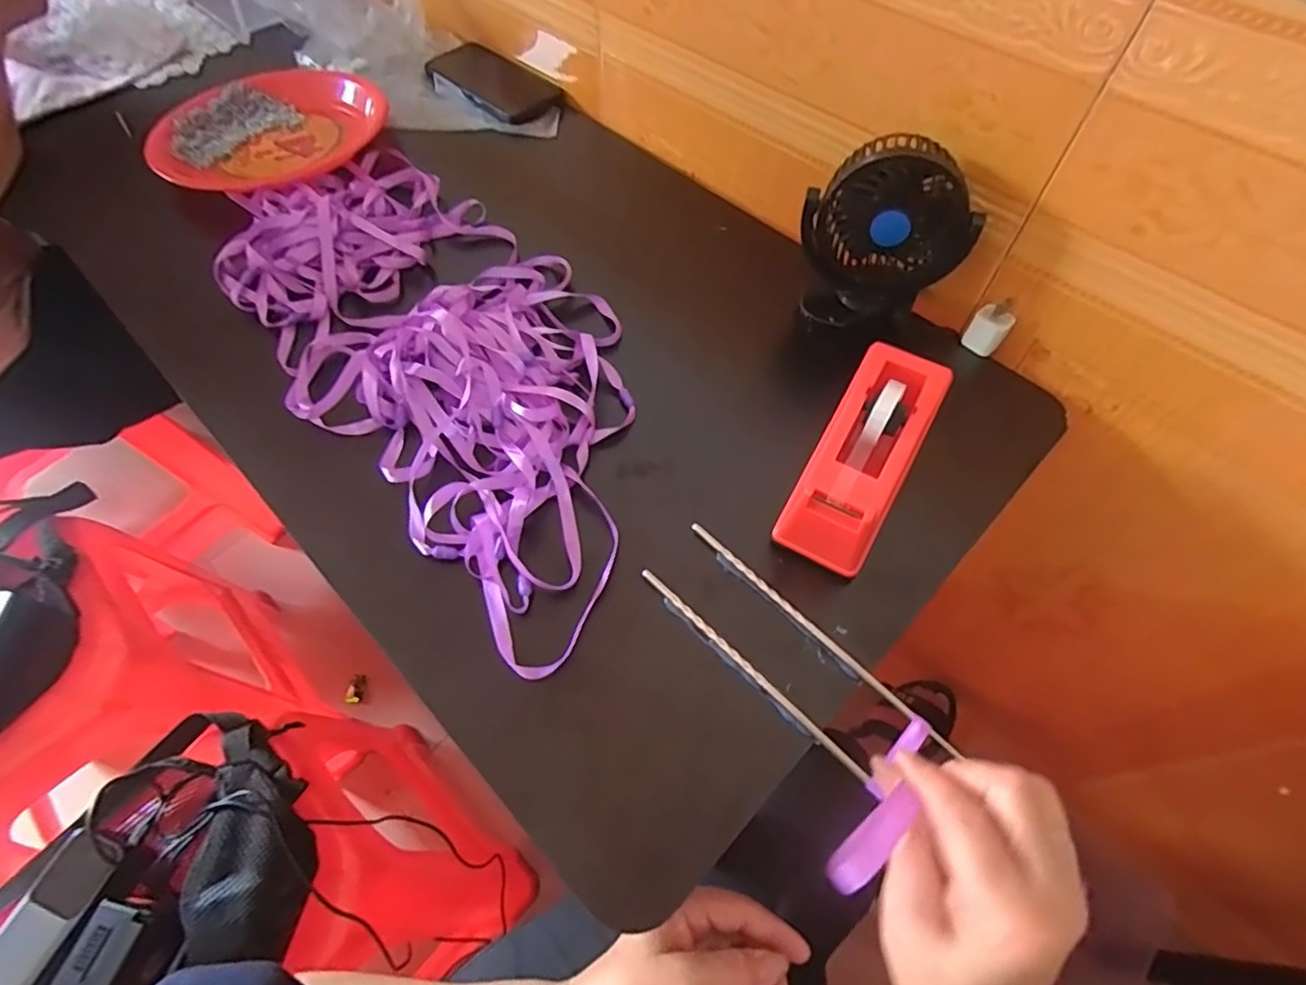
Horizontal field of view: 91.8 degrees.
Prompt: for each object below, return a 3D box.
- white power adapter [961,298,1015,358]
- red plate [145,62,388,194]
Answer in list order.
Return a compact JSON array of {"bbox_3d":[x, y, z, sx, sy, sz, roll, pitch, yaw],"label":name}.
[{"bbox_3d":[0.276,-0.135,0.522,0.029,0.046,0.022,32,64,18],"label":"white power adapter"},{"bbox_3d":[-0.396,-0.374,0.654,0.217,0.033,0.244,-34,63,-13],"label":"red plate"}]

